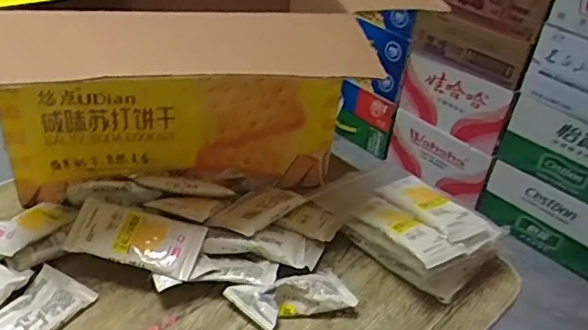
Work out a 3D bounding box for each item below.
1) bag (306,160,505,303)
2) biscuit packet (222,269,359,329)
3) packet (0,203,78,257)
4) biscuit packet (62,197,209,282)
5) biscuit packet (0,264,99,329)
[{"bbox_3d":[0.131,0.058,0.679,0.130,0.062,0.212,-22,45,-34],"label":"bag"},{"bbox_3d":[-0.003,0.139,0.585,0.121,0.036,0.057,-10,39,-22],"label":"biscuit packet"},{"bbox_3d":[-0.294,0.064,0.620,0.060,0.022,0.106,26,40,24],"label":"packet"},{"bbox_3d":[-0.168,0.077,0.594,0.136,0.012,0.062,14,55,2],"label":"biscuit packet"},{"bbox_3d":[-0.265,0.151,0.538,0.064,0.016,0.129,23,39,22],"label":"biscuit packet"}]

